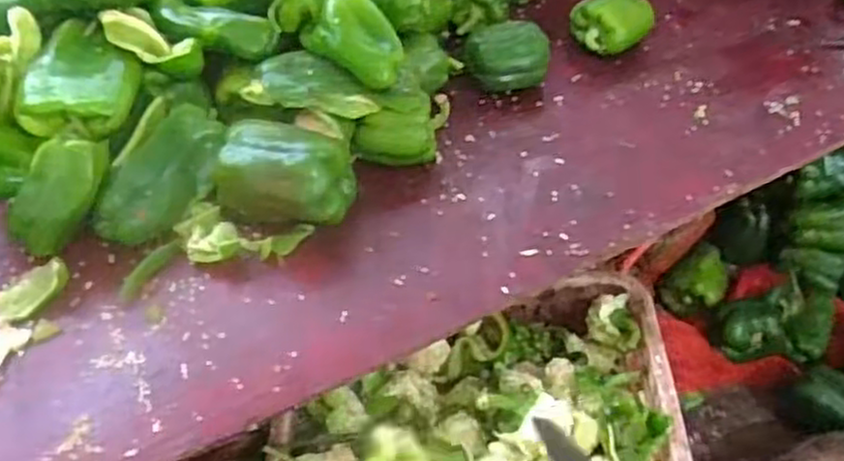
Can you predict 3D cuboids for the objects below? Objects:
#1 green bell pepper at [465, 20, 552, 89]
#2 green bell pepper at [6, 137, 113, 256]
[{"bbox_3d":[0.096,-0.195,0.863,0.086,0.065,0.070,-21,52,-18],"label":"green bell pepper"},{"bbox_3d":[-0.321,-0.032,0.669,0.048,0.053,0.111,39,102,29],"label":"green bell pepper"}]

